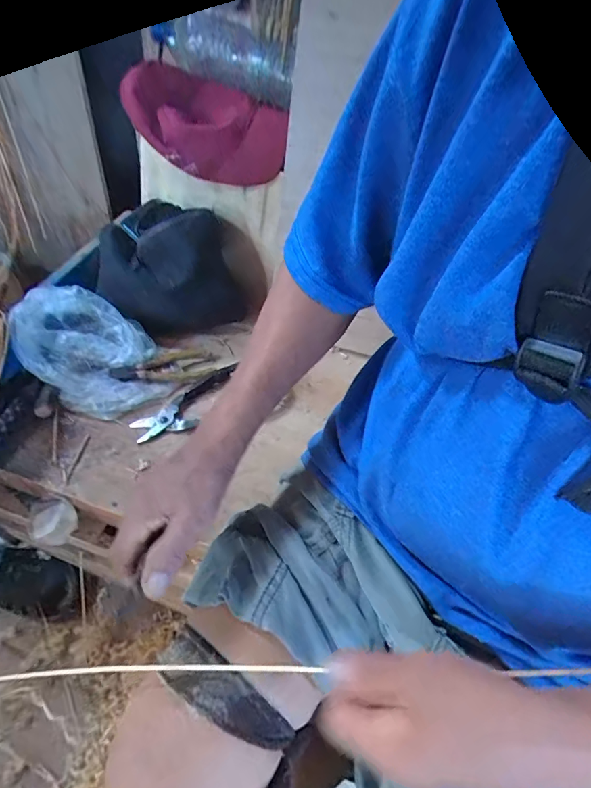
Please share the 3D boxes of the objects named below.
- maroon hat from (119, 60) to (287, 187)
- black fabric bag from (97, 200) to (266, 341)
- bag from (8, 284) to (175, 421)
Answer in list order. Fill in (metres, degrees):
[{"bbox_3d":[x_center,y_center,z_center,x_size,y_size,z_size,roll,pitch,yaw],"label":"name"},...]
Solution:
[{"bbox_3d":[-0.140,-0.421,0.680,0.252,0.123,0.211,7,53,2],"label":"maroon hat"},{"bbox_3d":[-0.194,-0.216,0.703,0.255,0.152,0.183,-23,57,-19],"label":"black fabric bag"},{"bbox_3d":[-0.283,-0.062,0.597,0.196,0.097,0.144,28,57,17],"label":"bag"}]

